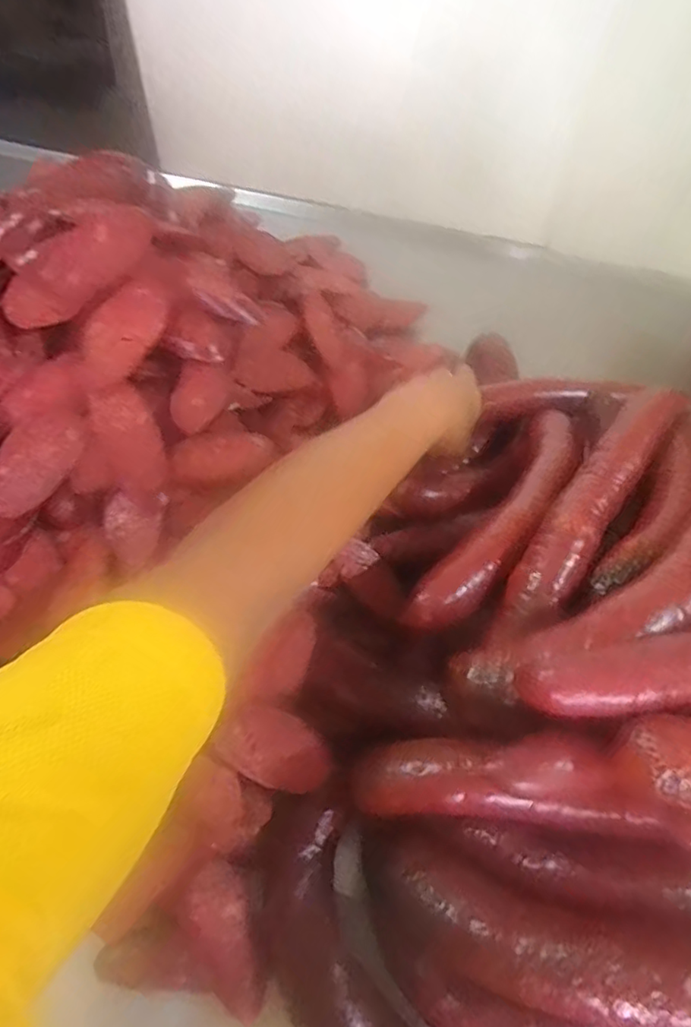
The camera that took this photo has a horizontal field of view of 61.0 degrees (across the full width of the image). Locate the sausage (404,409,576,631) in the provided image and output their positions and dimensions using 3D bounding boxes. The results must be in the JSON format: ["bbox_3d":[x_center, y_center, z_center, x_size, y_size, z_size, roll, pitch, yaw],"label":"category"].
[{"bbox_3d":[0.124,-0.010,0.429,0.046,0.030,0.267,32,48,18],"label":"sausage"}]

